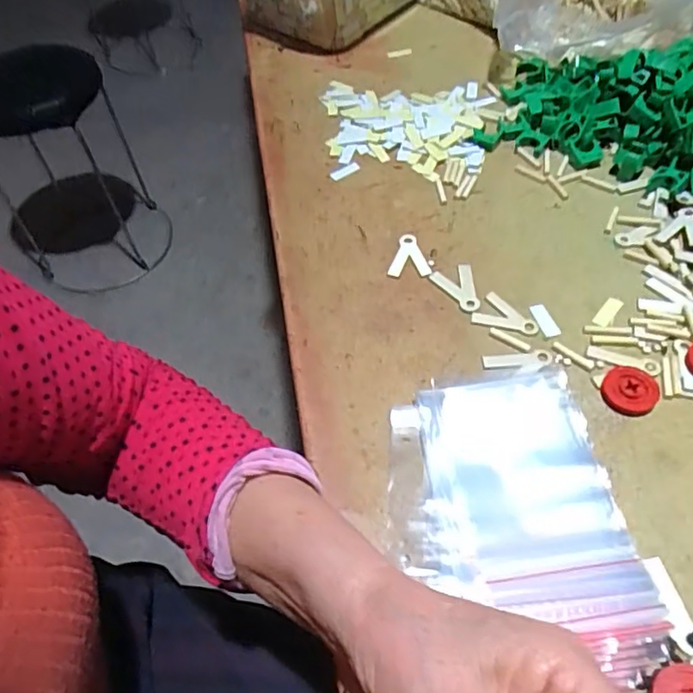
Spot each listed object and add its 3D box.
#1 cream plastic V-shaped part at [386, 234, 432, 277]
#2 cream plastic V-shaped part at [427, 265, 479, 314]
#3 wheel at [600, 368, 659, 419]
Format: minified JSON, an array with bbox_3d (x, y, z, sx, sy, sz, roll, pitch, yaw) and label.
[{"bbox_3d":[0.048,-0.070,0.447,0.031,0.004,0.041,-1,53,4],"label":"cream plastic V-shaped part"},{"bbox_3d":[0.079,-0.042,0.424,0.030,0.004,0.043,-6,53,1],"label":"cream plastic V-shaped part"},{"bbox_3d":[0.177,0.028,0.364,0.032,0.008,0.032,-47,59,-5],"label":"wheel"}]

